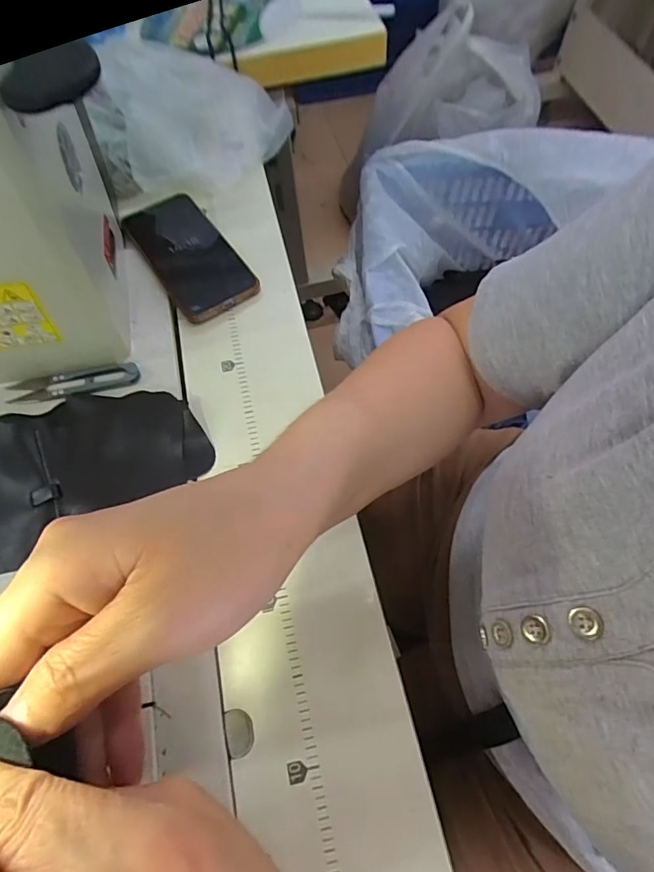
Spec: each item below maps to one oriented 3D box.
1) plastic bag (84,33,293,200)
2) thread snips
[{"bbox_3d":[-0.140,-0.346,0.483,0.192,0.087,0.181,-13,65,-4],"label":"plastic bag"},{"bbox_3d":[-0.207,-0.043,0.383,0.100,0.009,0.022,-14,65,-5],"label":"thread snips"}]

